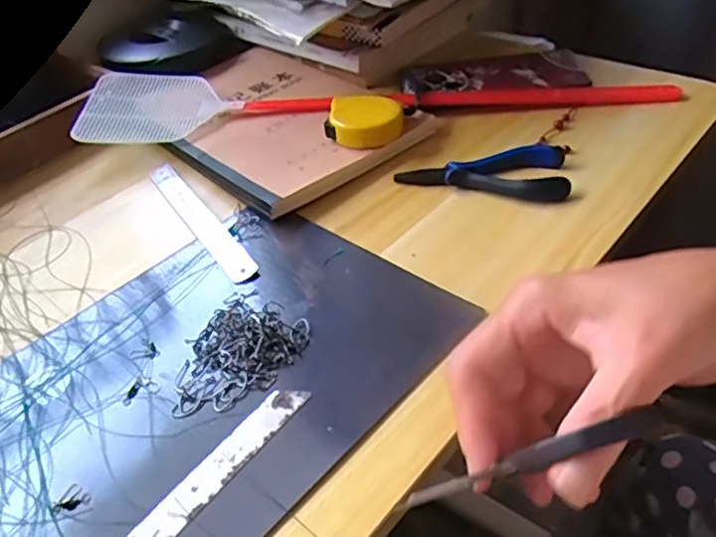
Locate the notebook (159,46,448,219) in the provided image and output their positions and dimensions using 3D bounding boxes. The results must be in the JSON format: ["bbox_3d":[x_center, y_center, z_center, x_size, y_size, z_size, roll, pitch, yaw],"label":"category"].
[{"bbox_3d":[-0.081,-0.139,0.535,0.176,0.014,0.263,-35,47,-27],"label":"notebook"}]

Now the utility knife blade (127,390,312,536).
[{"bbox_3d":[-0.064,0.092,0.293,0.019,0.004,0.100,23,50,32],"label":"utility knife blade"}]

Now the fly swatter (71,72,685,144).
[{"bbox_3d":[0.010,-0.162,0.537,0.505,0.027,0.096,-6,43,1],"label":"fly swatter"}]

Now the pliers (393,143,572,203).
[{"bbox_3d":[0.091,-0.073,0.444,0.119,0.016,0.051,3,42,14],"label":"pliers"}]

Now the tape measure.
[{"bbox_3d":[0.005,-0.116,0.483,0.057,0.028,0.046,3,42,14],"label":"tape measure"}]

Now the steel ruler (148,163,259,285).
[{"bbox_3d":[-0.118,-0.038,0.447,0.021,0.004,0.164,-34,47,-17],"label":"steel ruler"}]

